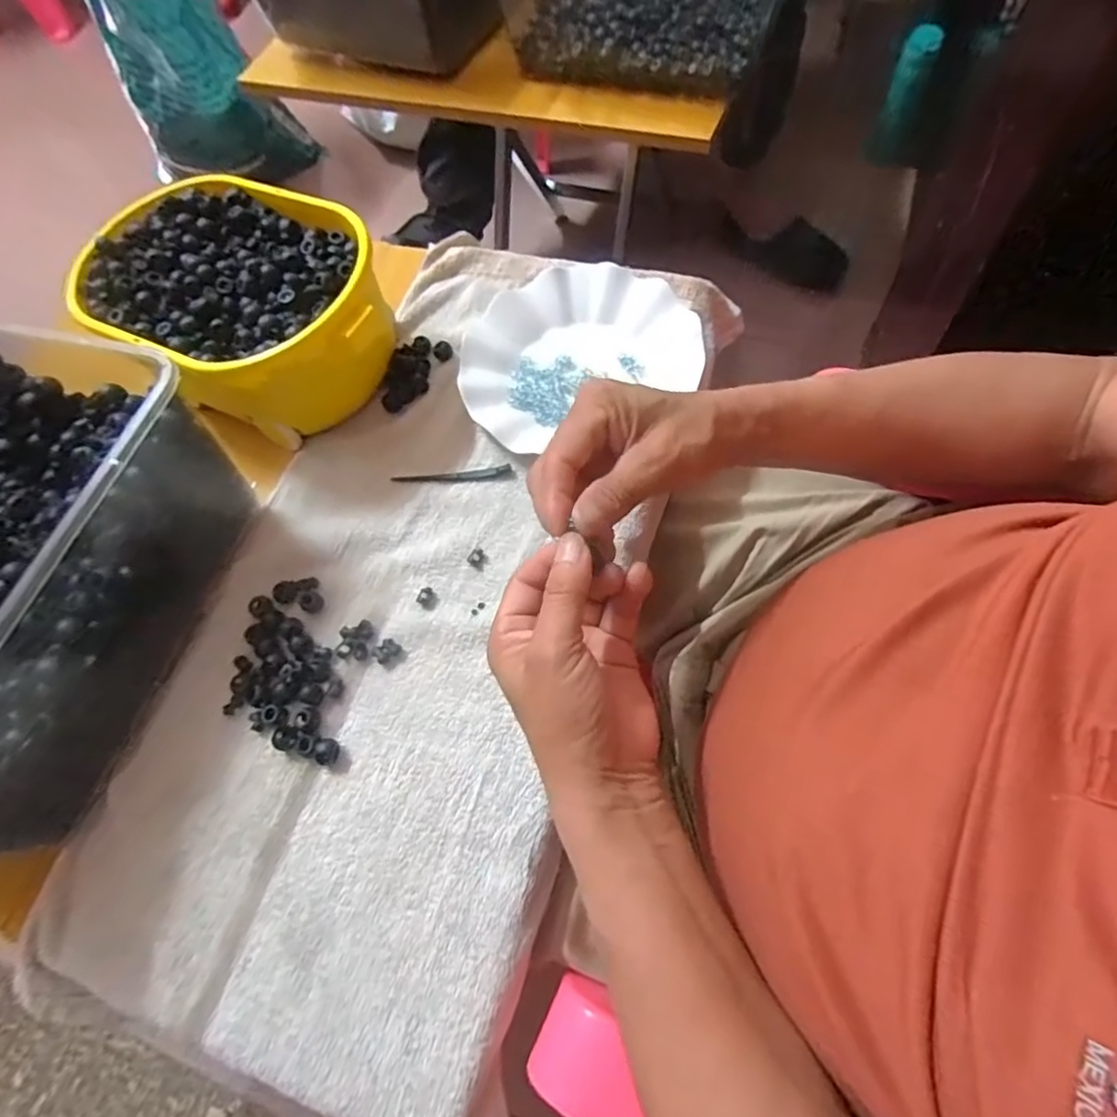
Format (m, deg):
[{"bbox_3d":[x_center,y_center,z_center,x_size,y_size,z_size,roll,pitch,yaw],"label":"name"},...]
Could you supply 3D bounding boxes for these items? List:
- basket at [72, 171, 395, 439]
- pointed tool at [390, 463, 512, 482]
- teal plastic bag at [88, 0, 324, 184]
[{"bbox_3d":[-0.231,-0.188,0.472,0.228,0.093,0.168,32,73,20],"label":"basket"},{"bbox_3d":[-0.080,-0.062,0.457,0.089,0.005,0.009,-6,65,5],"label":"pointed tool"},{"bbox_3d":[-0.769,-1.064,1.199,0.284,0.595,0.268,30,73,19],"label":"teal plastic bag"}]

